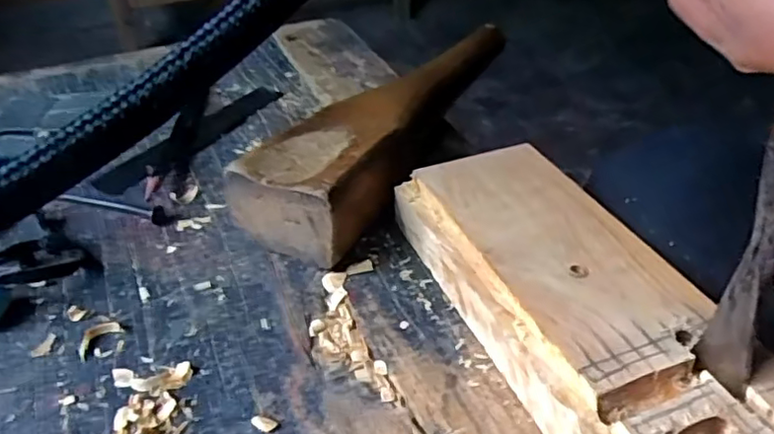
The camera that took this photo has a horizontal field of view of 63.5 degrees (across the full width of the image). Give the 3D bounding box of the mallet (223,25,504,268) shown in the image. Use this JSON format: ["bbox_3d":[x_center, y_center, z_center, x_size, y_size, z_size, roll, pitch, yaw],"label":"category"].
[{"bbox_3d":[0.008,-0.073,0.399,0.071,0.046,0.282,14,41,20],"label":"mallet"}]

